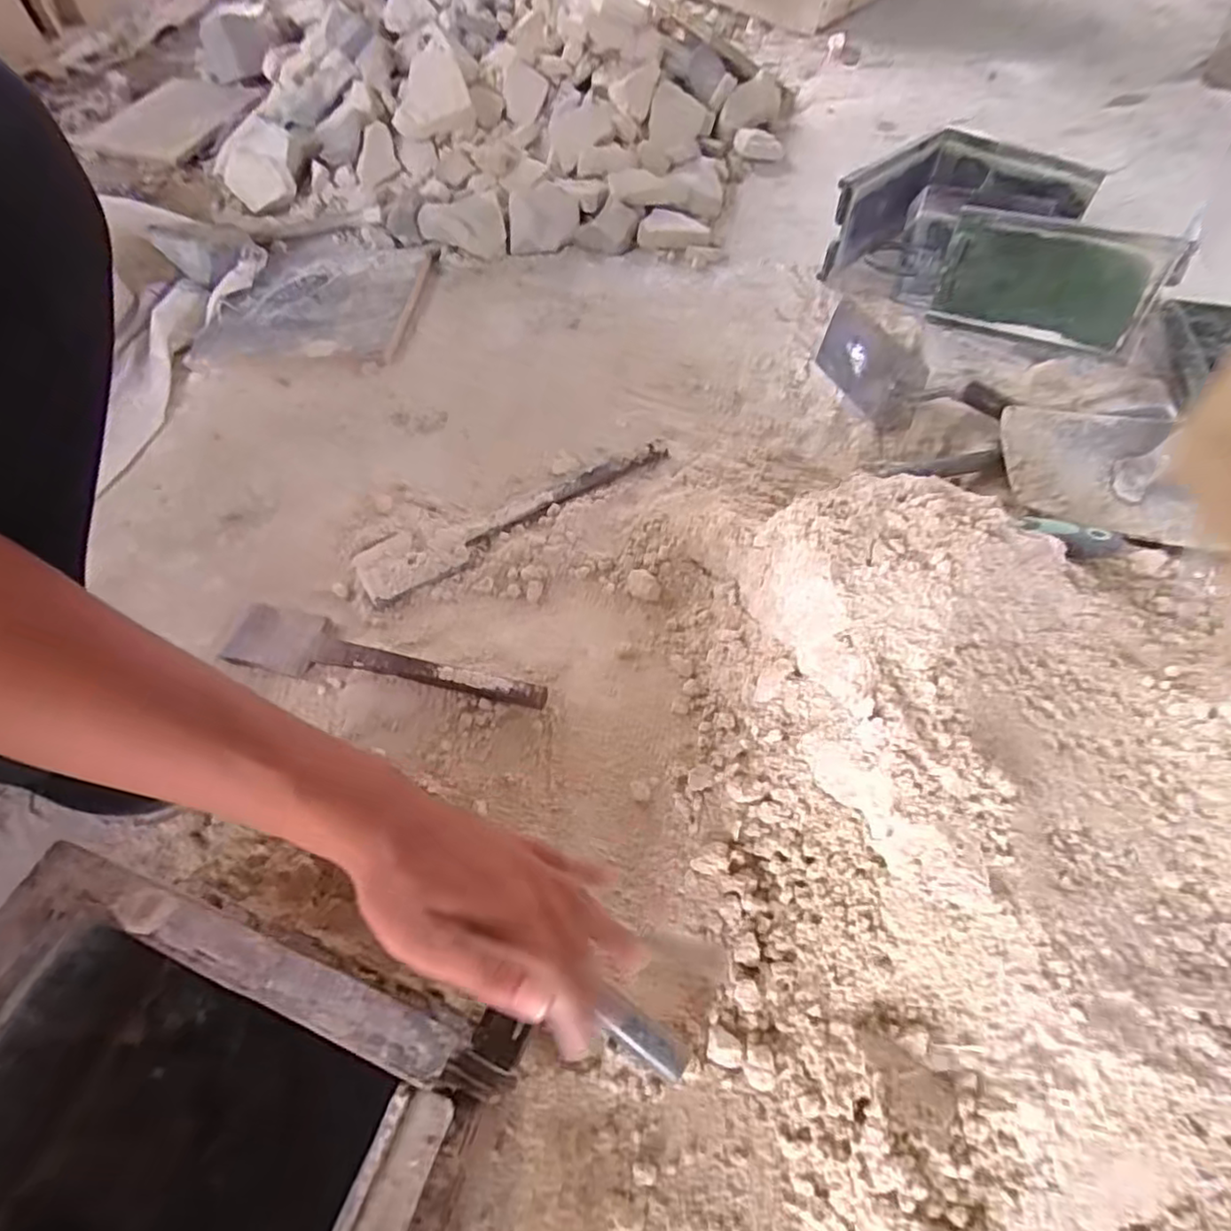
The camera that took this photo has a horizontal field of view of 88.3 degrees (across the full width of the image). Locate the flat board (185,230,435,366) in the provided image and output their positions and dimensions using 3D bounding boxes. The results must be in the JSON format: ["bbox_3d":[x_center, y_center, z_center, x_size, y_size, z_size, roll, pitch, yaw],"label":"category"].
[{"bbox_3d":[-0.384,-0.423,0.834,0.253,0.026,0.269,2,57,5],"label":"flat board"}]

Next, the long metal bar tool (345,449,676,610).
[{"bbox_3d":[-0.092,-0.104,0.608,0.314,0.024,0.062,-31,60,-16],"label":"long metal bar tool"}]

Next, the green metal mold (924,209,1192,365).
[{"bbox_3d":[0.460,-0.353,0.681,0.204,0.113,0.025,29,40,25],"label":"green metal mold"}]

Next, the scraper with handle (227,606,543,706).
[{"bbox_3d":[-0.191,0.041,0.523,0.276,0.022,0.054,11,58,10],"label":"scraper with handle"}]

